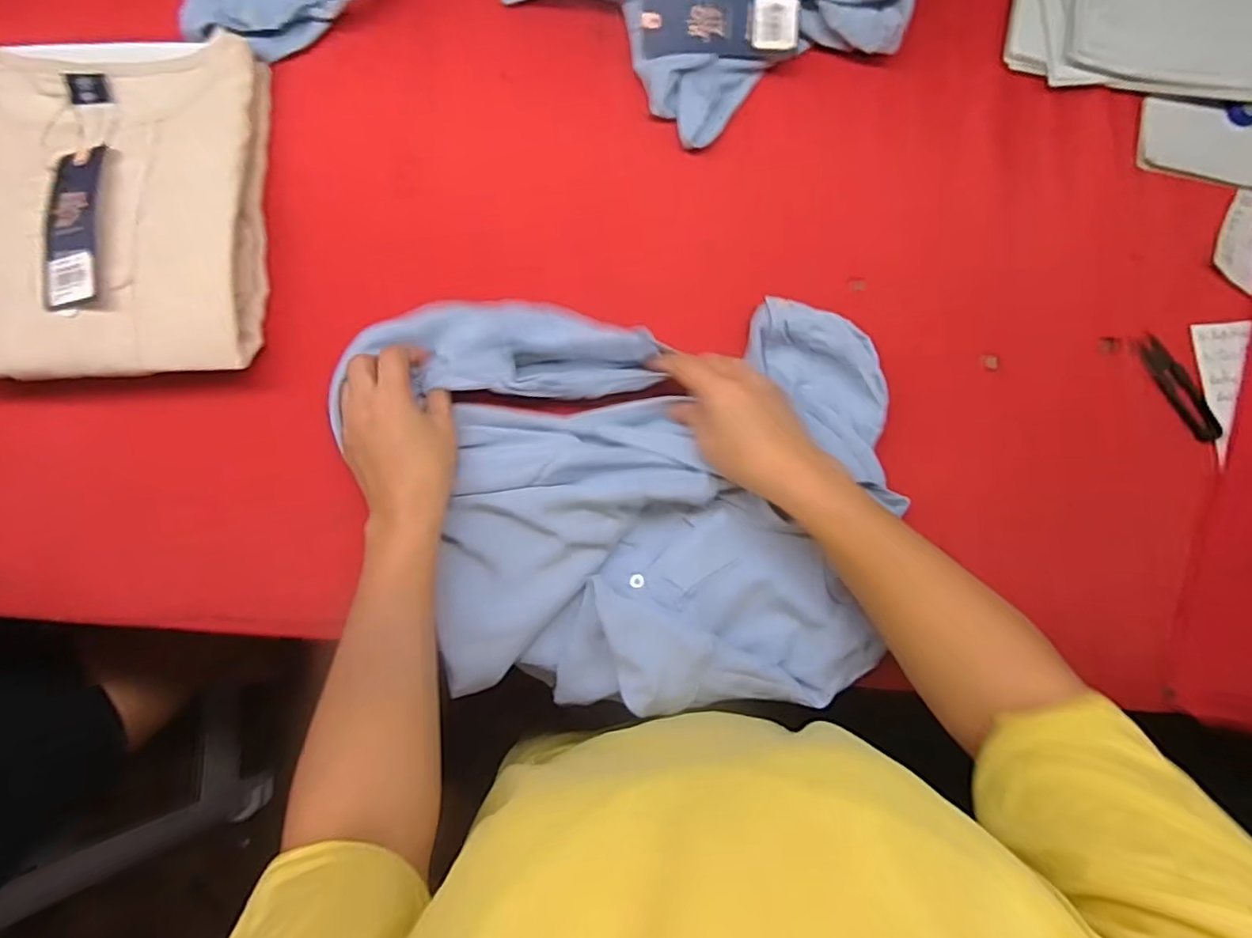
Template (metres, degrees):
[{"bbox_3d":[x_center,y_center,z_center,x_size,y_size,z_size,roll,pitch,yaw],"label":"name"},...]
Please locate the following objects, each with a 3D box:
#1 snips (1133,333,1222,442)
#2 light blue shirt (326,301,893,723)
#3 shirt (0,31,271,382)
[{"bbox_3d":[0.445,-0.066,0.497,0.024,0.008,0.095,-27,84,-7],"label":"snips"},{"bbox_3d":[0.011,0.024,0.448,0.350,0.049,0.286,-1,86,-4],"label":"light blue shirt"},{"bbox_3d":[-0.382,-0.192,0.449,0.213,0.036,0.251,-3,82,-4],"label":"shirt"}]

